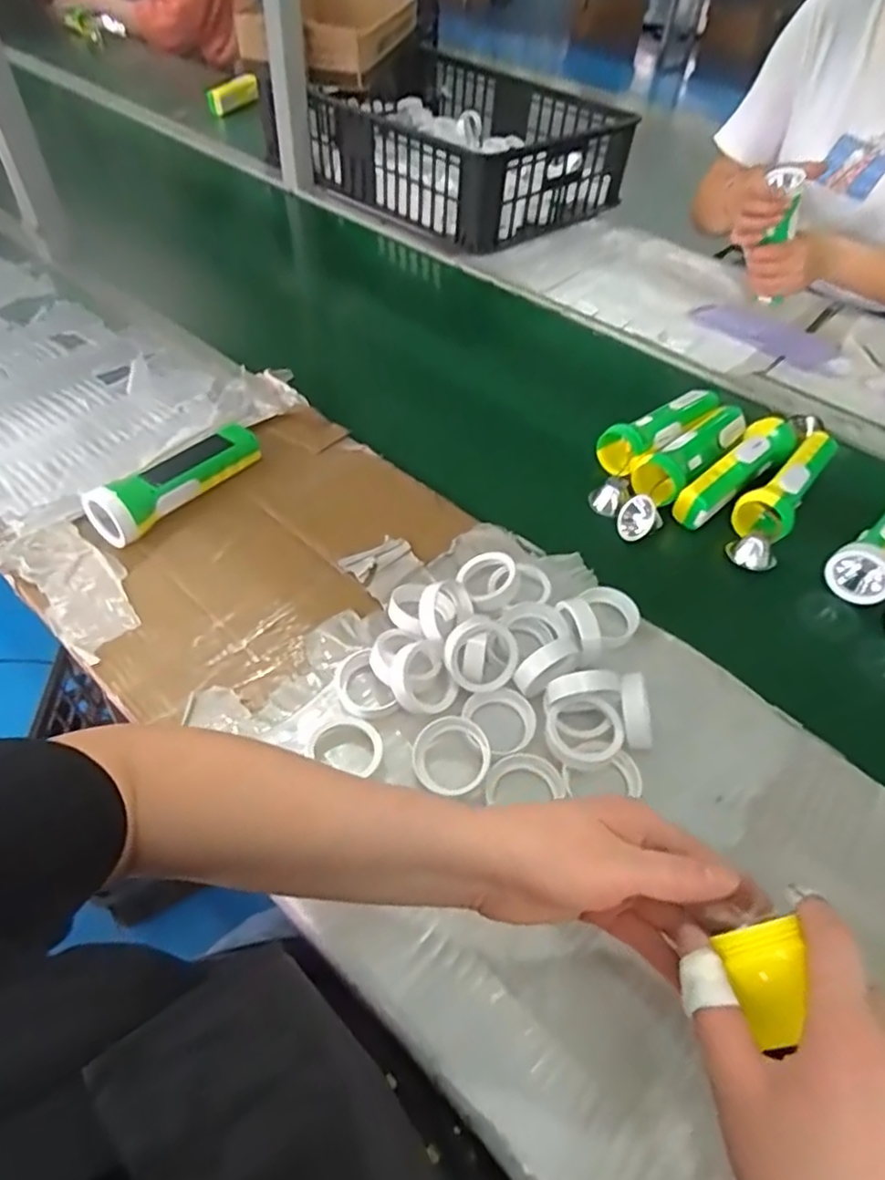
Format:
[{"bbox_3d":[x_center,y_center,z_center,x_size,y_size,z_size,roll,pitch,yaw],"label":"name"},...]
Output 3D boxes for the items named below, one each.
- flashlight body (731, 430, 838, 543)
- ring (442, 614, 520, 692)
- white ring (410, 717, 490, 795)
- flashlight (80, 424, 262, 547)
[{"bbox_3d":[0.345,-0.107,0.644,0.051,0.042,0.171,34,56,22],"label":"flashlight body"},{"bbox_3d":[0.028,0.047,0.471,0.051,0.056,0.014,-29,13,-8],"label":"ring"},{"bbox_3d":[0.007,0.116,0.449,0.051,0.019,0.054,2,50,-2],"label":"white ring"},{"bbox_3d":[-0.246,-0.104,0.600,0.043,0.047,0.164,31,55,20],"label":"flashlight"}]

